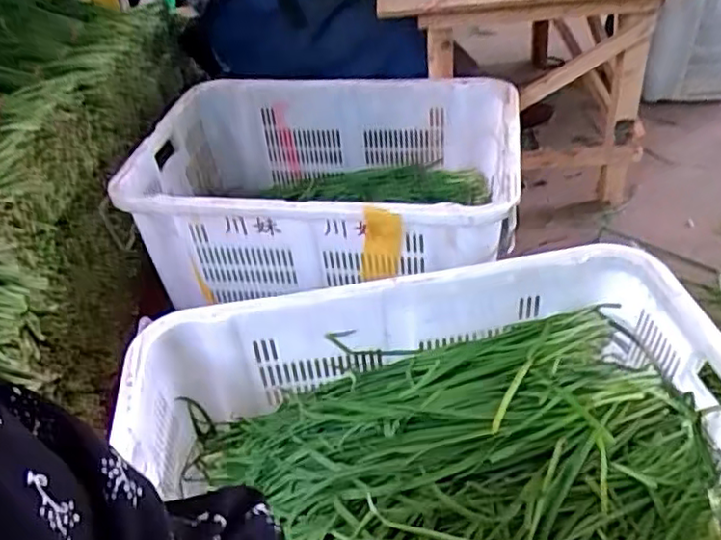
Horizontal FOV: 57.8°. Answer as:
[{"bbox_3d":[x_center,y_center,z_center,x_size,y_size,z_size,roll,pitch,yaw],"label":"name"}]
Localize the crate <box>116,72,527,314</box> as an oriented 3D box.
[{"bbox_3d":[-0.051,-0.170,1.200,0.621,0.238,0.481,2,40,9],"label":"crate"}]

